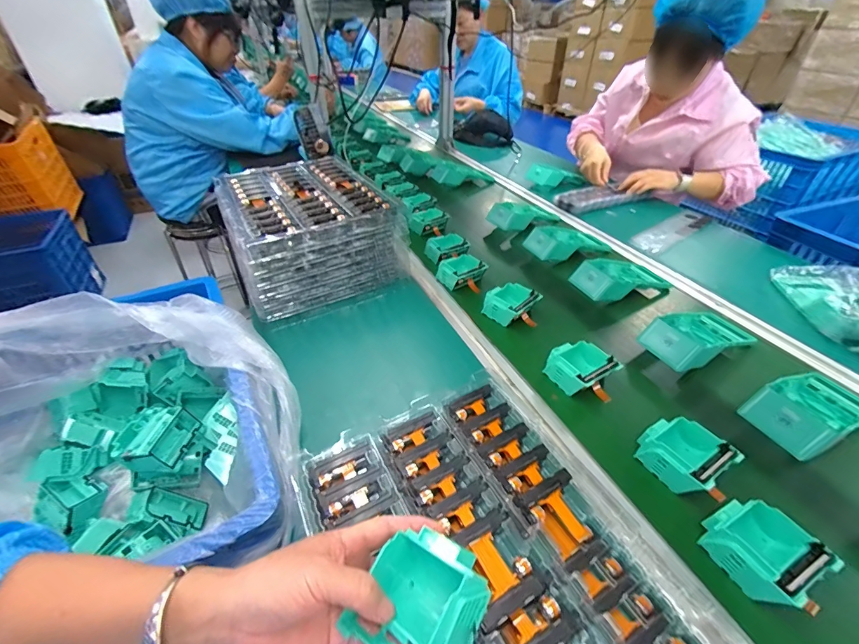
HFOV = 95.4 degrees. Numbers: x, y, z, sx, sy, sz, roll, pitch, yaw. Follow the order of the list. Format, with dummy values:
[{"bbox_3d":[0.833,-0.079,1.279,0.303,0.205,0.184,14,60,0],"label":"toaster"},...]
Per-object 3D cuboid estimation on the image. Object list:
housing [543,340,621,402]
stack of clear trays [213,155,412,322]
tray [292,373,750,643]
[{"bbox_3d":[0.213,0.067,0.548,0.083,0.037,0.093,-25,45,-28],"label":"housing"},{"bbox_3d":[-0.241,-0.200,0.777,0.276,0.118,0.382,-17,42,-20],"label":"stack of clear trays"},{"bbox_3d":[0.052,0.227,0.340,0.268,0.036,0.371,-21,43,-23],"label":"tray"}]

